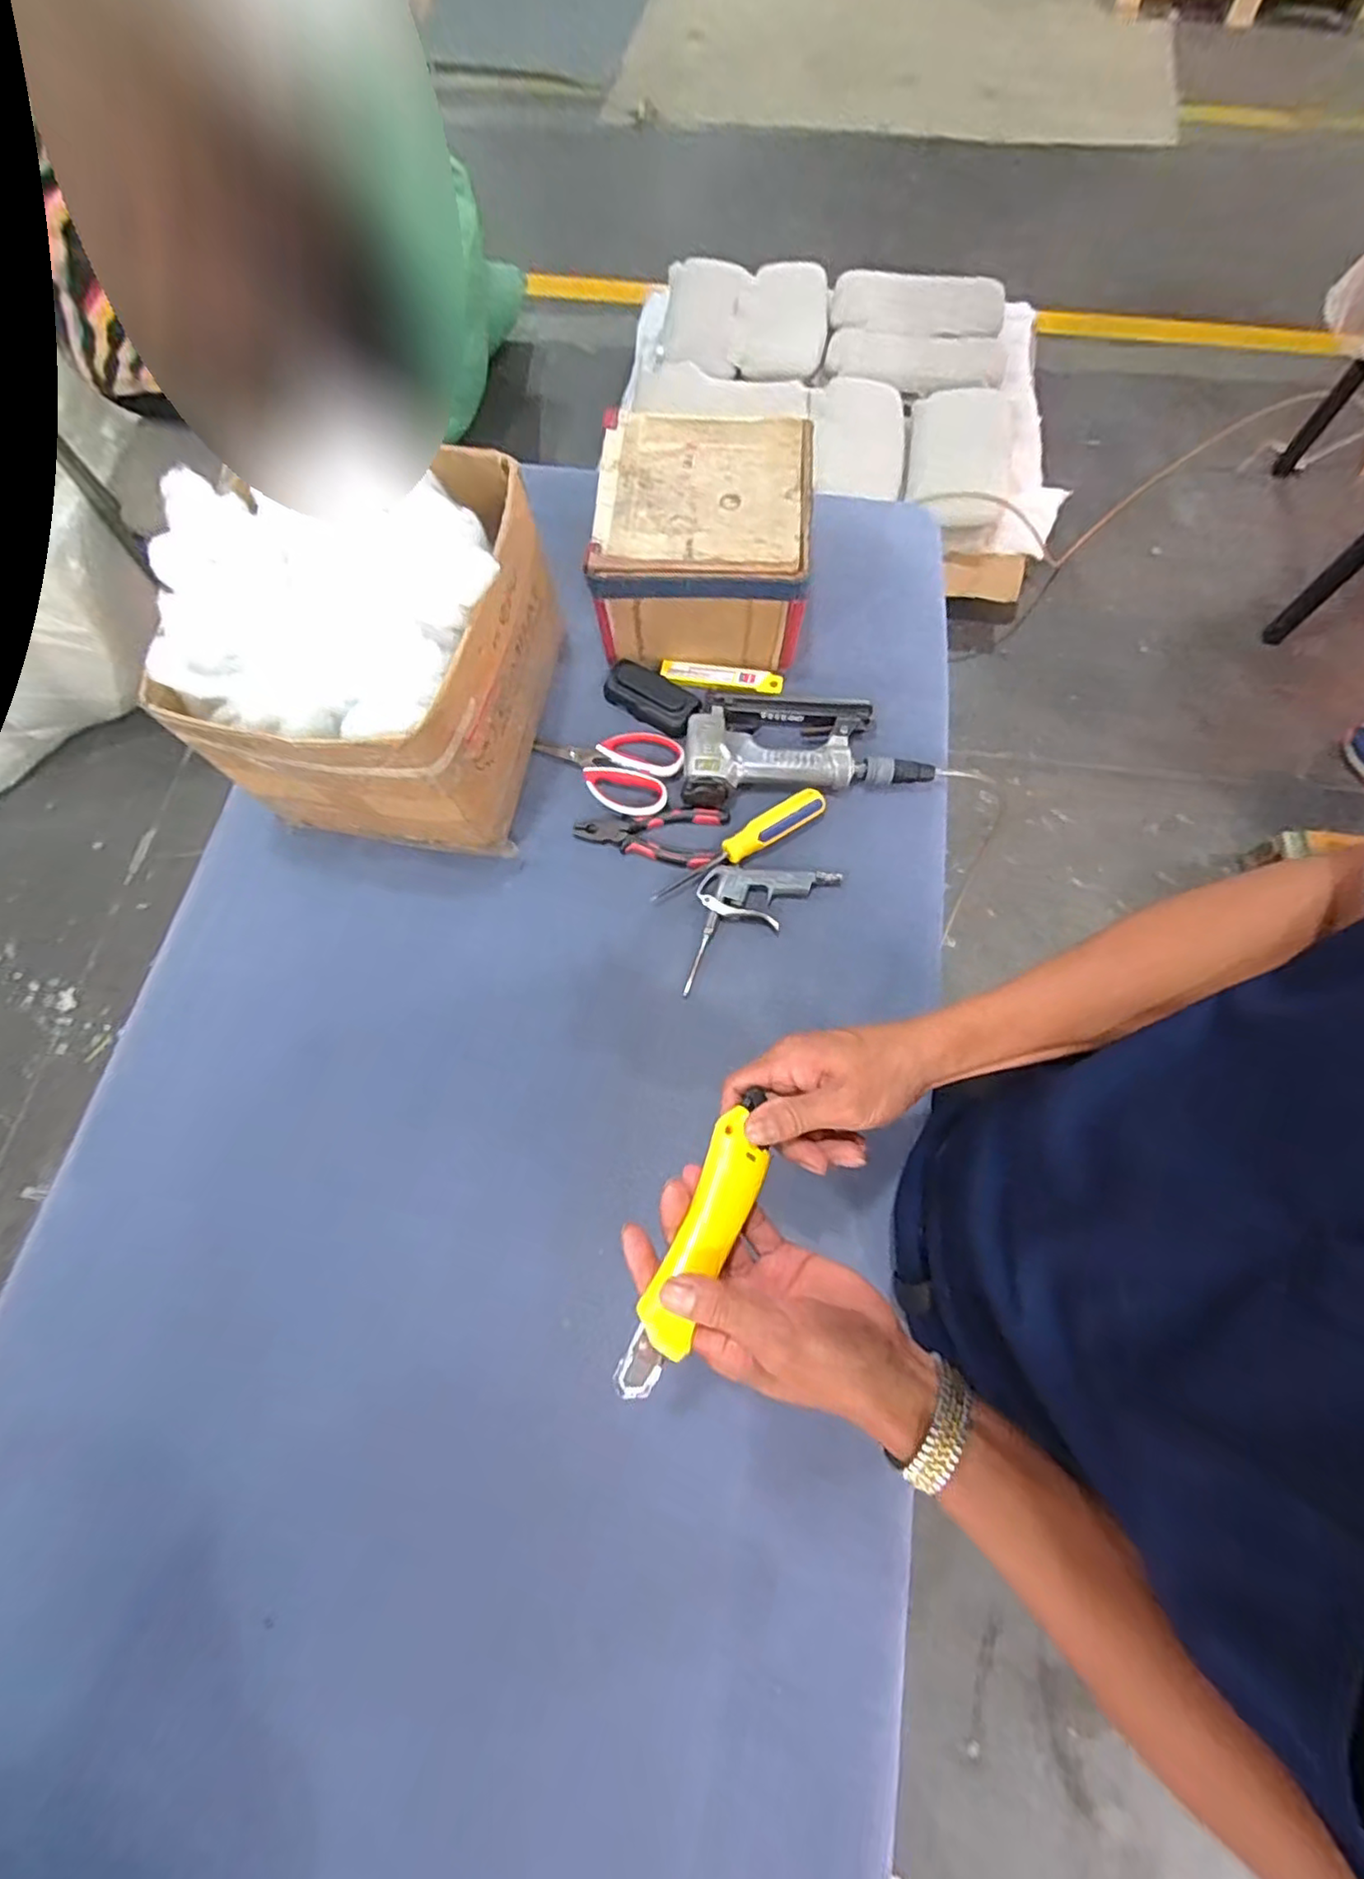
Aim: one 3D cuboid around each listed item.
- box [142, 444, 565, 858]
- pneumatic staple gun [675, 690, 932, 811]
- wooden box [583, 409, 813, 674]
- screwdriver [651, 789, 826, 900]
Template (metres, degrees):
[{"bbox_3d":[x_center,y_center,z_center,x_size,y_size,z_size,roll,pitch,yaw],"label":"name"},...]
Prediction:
[{"bbox_3d":[-0.284,-0.266,0.603,0.277,0.208,0.302,4,71,3],"label":"box"},{"bbox_3d":[0.125,-0.211,0.677,0.247,0.039,0.123,-5,71,0],"label":"pneumatic staple gun"},{"bbox_3d":[0.023,-0.422,0.698,0.209,0.128,0.212,5,71,3],"label":"wooden box"},{"bbox_3d":[0.060,-0.091,0.647,0.195,0.019,0.032,-33,73,-9],"label":"screwdriver"}]

